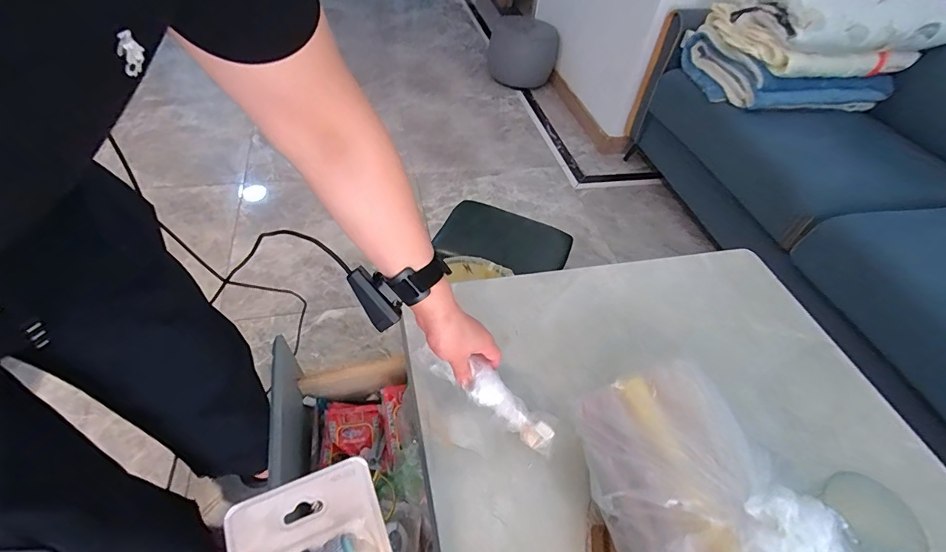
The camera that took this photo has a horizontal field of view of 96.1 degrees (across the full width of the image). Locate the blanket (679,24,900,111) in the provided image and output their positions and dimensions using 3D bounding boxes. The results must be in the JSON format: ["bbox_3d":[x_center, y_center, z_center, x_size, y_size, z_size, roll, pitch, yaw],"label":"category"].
[{"bbox_3d":[0.991,-0.652,1.354,0.563,0.143,0.350,-3,49,-10],"label":"blanket"}]

